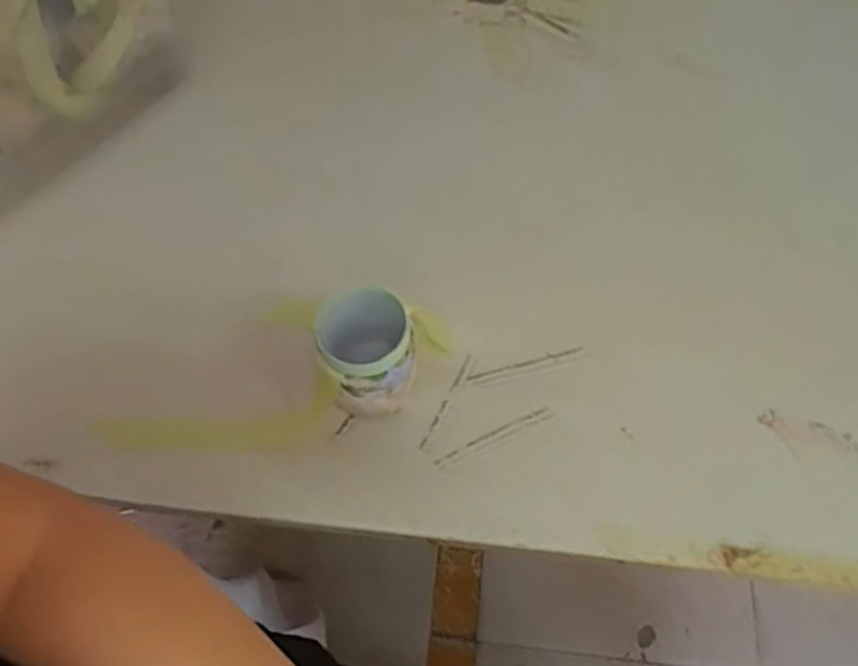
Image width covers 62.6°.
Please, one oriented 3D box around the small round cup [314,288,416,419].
[{"bbox_3d":[-0.046,0.015,0.535,0.062,0.082,0.072,-12,63,-5],"label":"small round cup"}]

